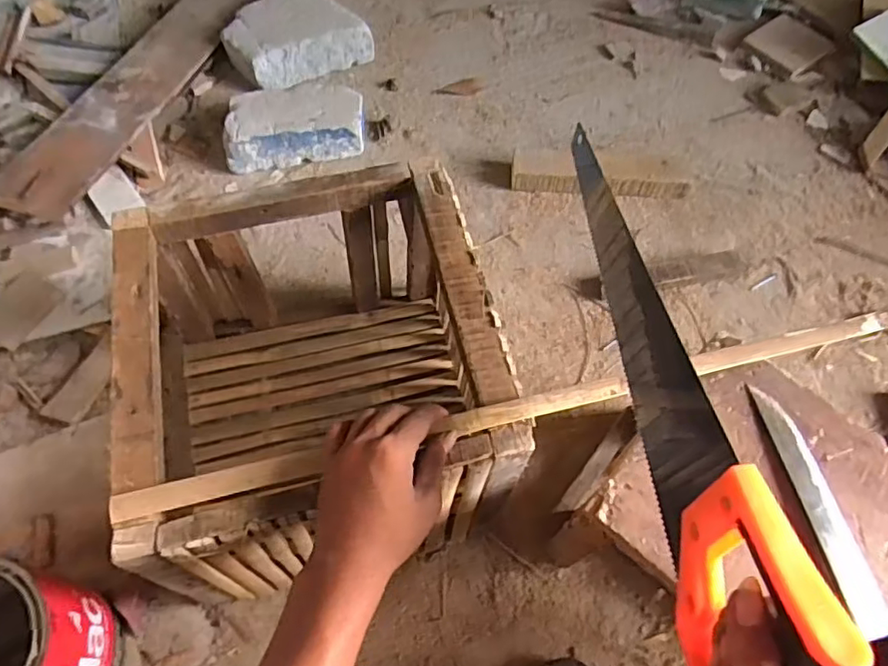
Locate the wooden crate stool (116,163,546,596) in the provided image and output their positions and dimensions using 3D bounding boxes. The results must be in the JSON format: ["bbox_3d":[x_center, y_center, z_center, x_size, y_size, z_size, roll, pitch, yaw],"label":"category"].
[{"bbox_3d":[-0.125,0.053,0.628,0.324,0.267,0.332,-13,62,-8],"label":"wooden crate stool"}]

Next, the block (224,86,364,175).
[{"bbox_3d":[-0.229,-0.320,0.944,0.213,0.074,0.104,-12,62,-8],"label":"block"}]

